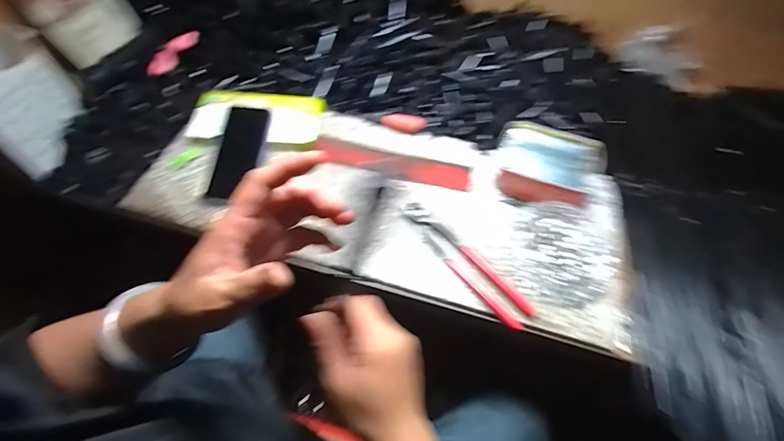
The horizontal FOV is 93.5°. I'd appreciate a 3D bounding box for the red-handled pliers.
[{"bbox_3d":[0.091,0.046,0.450,0.042,0.012,0.194,-35,66,-21],"label":"red-handled pliers"}]

